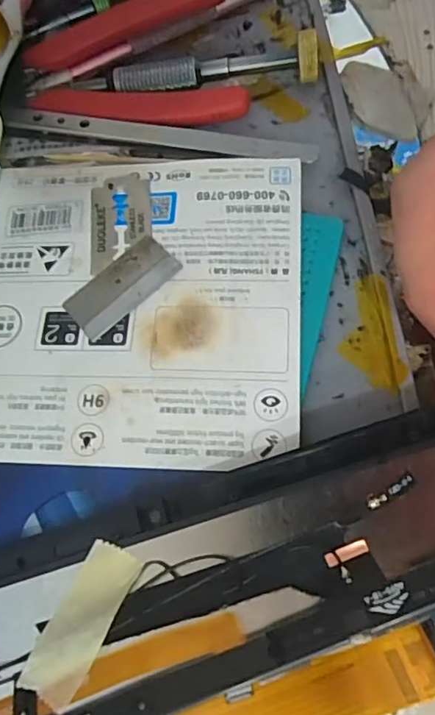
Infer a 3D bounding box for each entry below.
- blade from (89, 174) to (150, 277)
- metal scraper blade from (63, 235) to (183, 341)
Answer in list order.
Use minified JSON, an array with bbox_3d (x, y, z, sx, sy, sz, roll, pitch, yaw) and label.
[{"bbox_3d":[-0.035,-0.048,0.192,0.022,0.004,0.038,-7,68,5],"label":"blade"},{"bbox_3d":[-0.032,-0.025,0.182,0.039,0.004,0.020,-39,68,-8],"label":"metal scraper blade"}]

